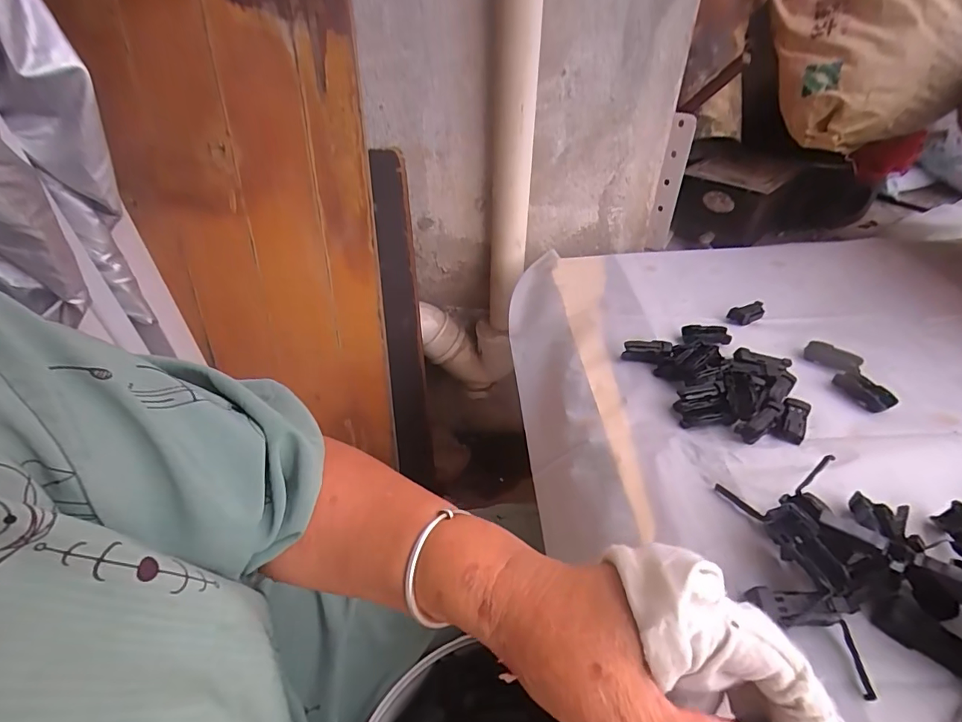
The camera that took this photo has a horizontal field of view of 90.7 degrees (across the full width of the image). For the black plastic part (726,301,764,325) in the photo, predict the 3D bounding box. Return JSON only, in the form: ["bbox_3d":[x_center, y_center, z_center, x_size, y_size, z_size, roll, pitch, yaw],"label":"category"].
[{"bbox_3d":[0.298,-0.053,0.531,0.044,0.014,0.021,-19,41,-21],"label":"black plastic part"}]

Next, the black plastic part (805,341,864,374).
[{"bbox_3d":[0.345,-0.004,0.466,0.023,0.011,0.046,-29,45,-30],"label":"black plastic part"}]

